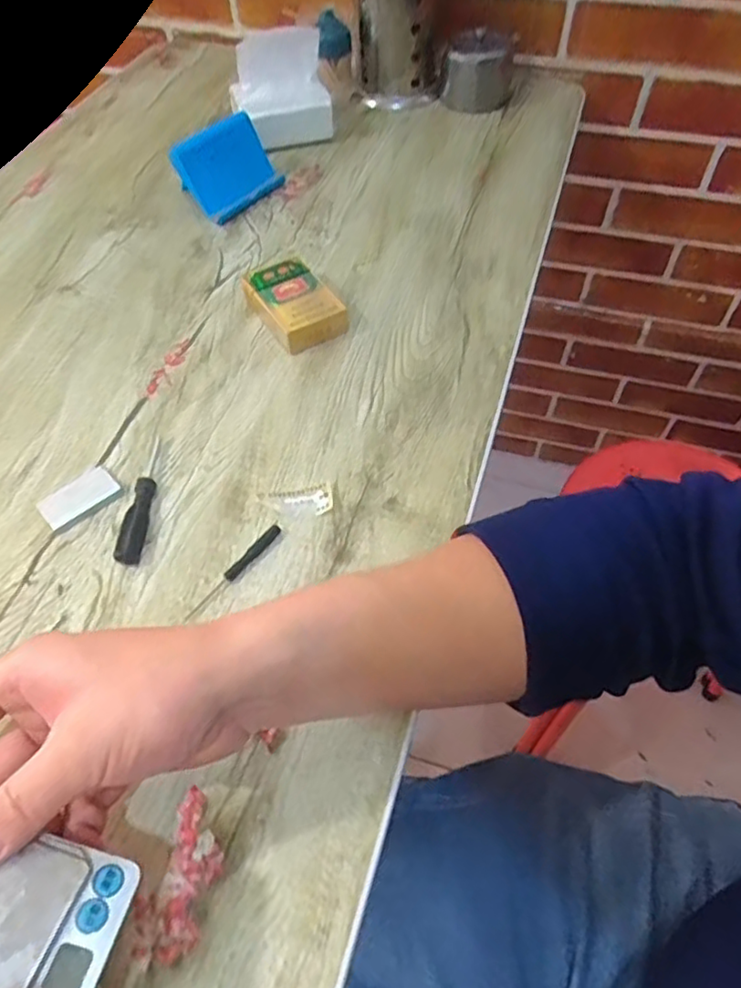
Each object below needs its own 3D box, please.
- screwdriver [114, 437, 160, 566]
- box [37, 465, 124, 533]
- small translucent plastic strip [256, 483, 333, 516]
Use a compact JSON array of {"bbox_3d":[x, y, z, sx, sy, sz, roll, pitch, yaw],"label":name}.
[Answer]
[{"bbox_3d":[-0.154,0.001,0.437,0.013,0.012,0.100,0,56,3],"label":"screwdriver"},{"bbox_3d":[-0.200,0.002,0.444,0.031,0.005,0.051,39,65,24],"label":"box"},{"bbox_3d":[-0.050,0.005,0.438,0.049,0.004,0.023,-8,56,-3],"label":"small translucent plastic strip"}]

